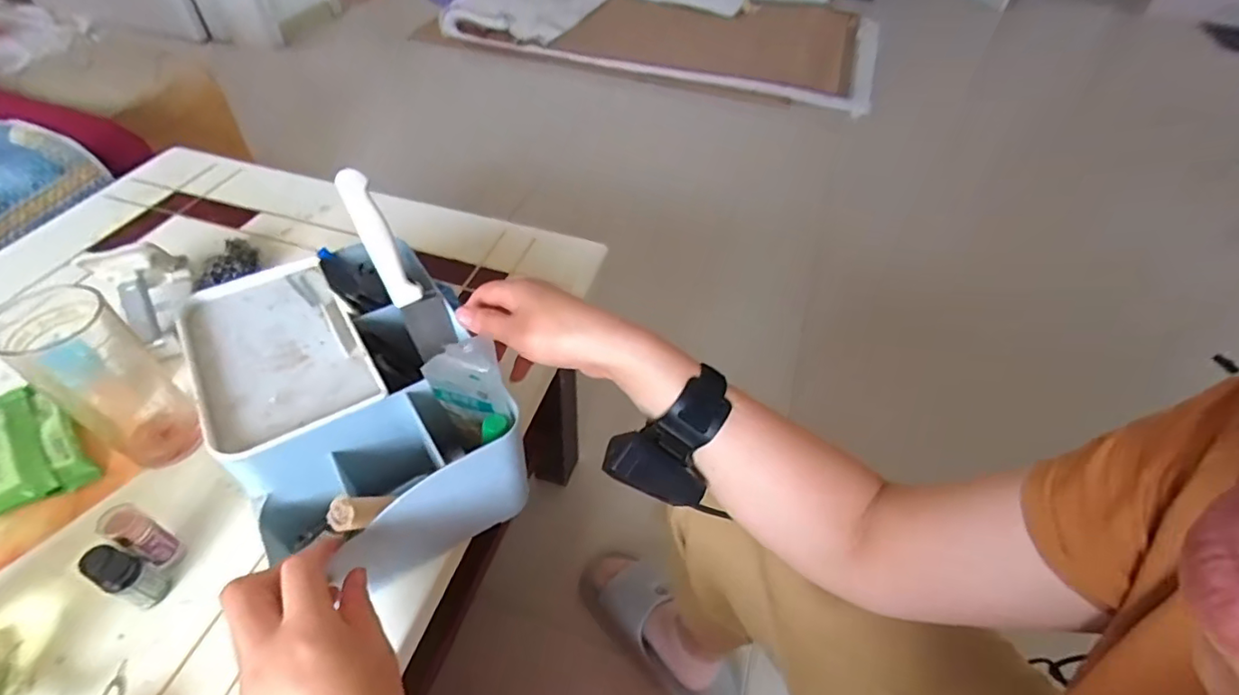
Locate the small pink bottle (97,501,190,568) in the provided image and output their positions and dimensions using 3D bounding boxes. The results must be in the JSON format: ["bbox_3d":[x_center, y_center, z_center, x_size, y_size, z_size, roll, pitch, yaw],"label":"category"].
[{"bbox_3d":[-0.331,0.133,0.396,0.028,0.067,0.023,24,51,17],"label":"small pink bottle"}]

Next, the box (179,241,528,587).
[{"bbox_3d":[-0.205,0.040,0.442,0.168,0.104,0.249,-26,54,-24],"label":"box"}]

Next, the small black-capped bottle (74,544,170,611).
[{"bbox_3d":[-0.328,0.155,0.379,0.022,0.064,0.022,20,50,14],"label":"small black-capped bottle"}]

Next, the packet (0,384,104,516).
[{"bbox_3d":[-0.490,0.081,0.460,0.078,0.019,0.125,-34,58,-28],"label":"packet"}]

